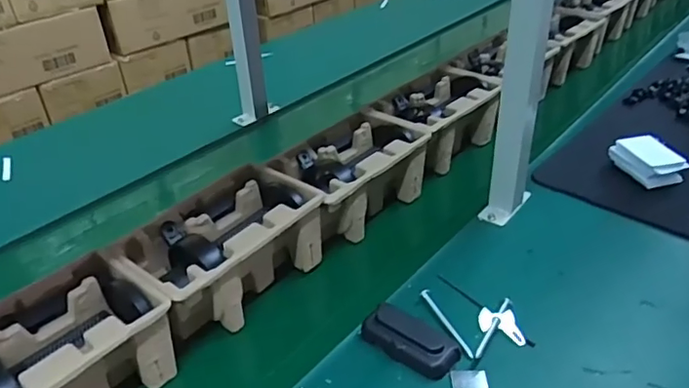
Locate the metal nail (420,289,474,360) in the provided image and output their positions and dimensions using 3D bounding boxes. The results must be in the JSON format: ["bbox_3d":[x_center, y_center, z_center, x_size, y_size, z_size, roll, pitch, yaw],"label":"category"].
[{"bbox_3d":[0.115,0.147,0.634,0.013,0.013,0.107,-11,30,-16],"label":"metal nail"}]

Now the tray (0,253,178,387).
[{"bbox_3d":[-0.295,0.173,0.543,0.138,0.104,0.217,21,36,36],"label":"tray"}]

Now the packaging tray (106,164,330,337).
[{"bbox_3d":[-0.144,0.072,0.679,0.130,0.109,0.225,21,36,36],"label":"packaging tray"}]

